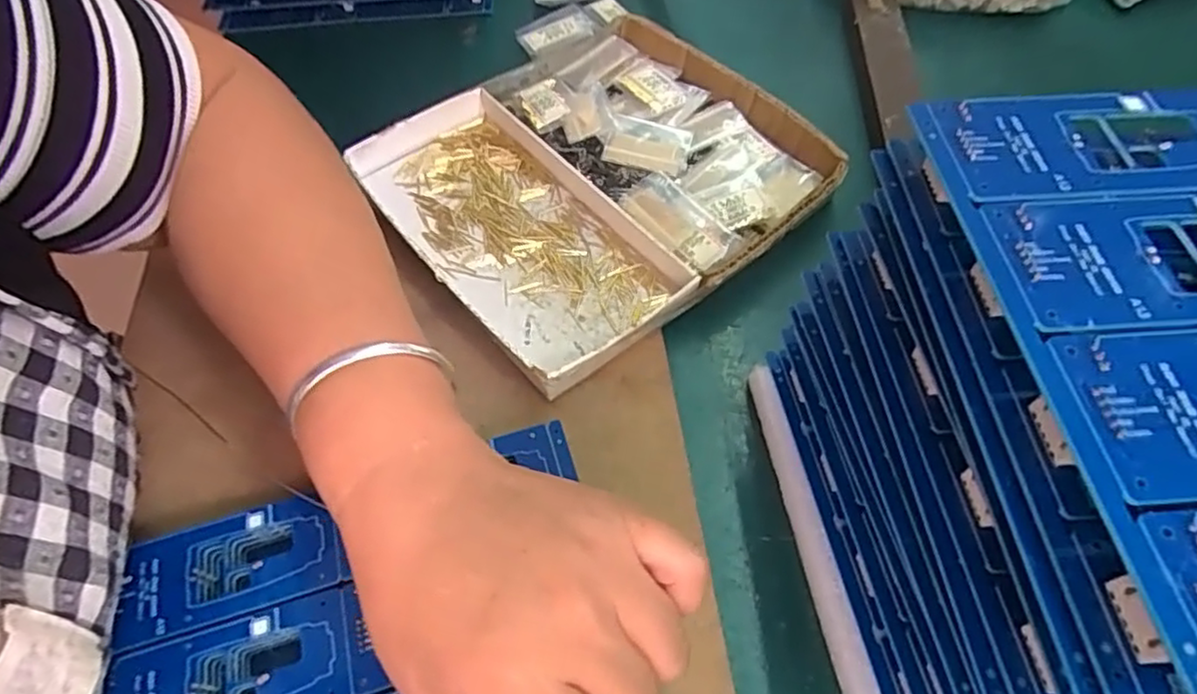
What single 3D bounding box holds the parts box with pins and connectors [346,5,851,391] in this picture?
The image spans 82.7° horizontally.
[{"bbox_3d":[-0.002,-0.097,0.377,0.207,0.027,0.202,-33,62,-16],"label":"parts box with pins and connectors"}]

